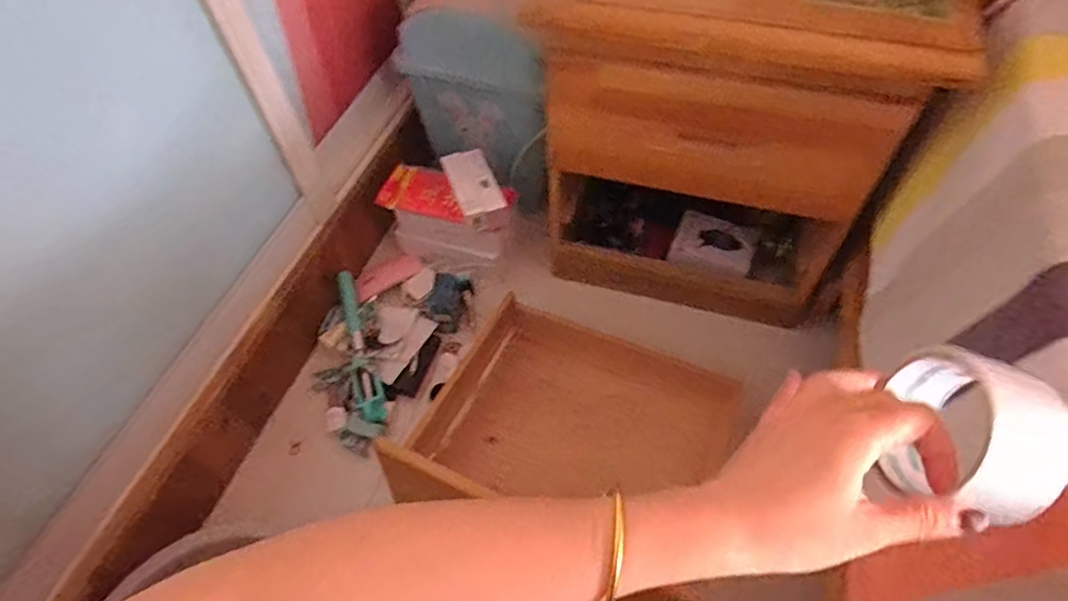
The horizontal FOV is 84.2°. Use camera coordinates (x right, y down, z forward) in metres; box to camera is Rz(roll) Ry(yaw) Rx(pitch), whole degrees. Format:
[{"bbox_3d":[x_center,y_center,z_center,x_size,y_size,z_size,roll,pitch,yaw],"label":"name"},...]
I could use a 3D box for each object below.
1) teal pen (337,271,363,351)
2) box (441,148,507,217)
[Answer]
[{"bbox_3d":[-0.286,0.014,0.920,0.022,0.024,0.134,-17,57,-7],"label":"teal pen"},{"bbox_3d":[-0.090,-0.177,0.894,0.064,0.020,0.115,-26,71,6],"label":"box"}]

